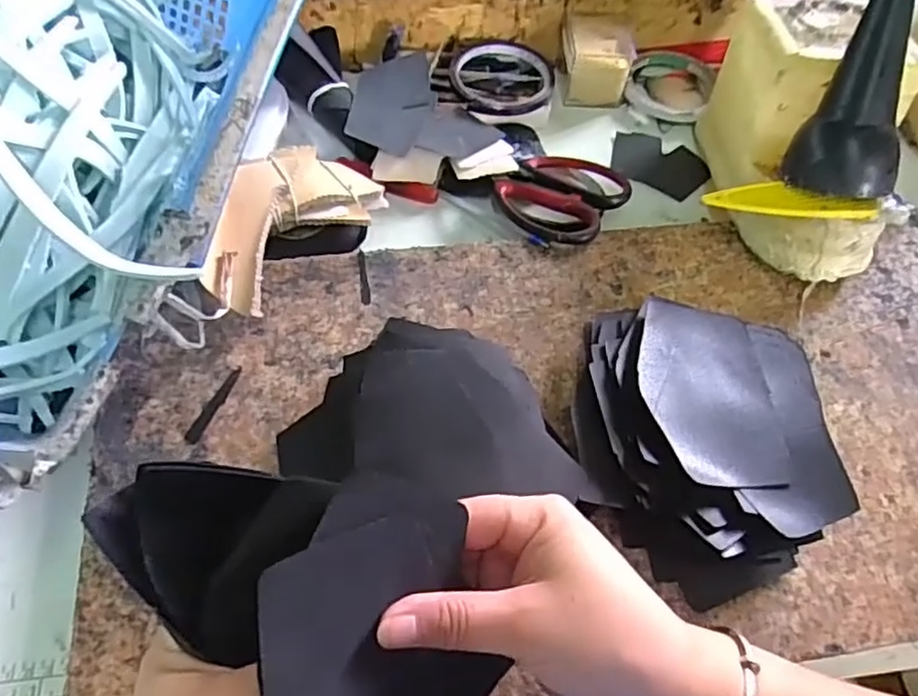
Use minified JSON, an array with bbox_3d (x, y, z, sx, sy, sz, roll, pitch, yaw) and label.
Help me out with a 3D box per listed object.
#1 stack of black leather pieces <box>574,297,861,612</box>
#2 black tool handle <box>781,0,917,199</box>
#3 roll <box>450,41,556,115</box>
[{"bbox_3d":[0.144,0.055,0.383,0.148,0.053,0.157,11,60,2],"label":"stack of black leather pieces"},{"bbox_3d":[0.267,-0.168,0.425,0.066,0.134,0.042,7,24,-1],"label":"black tool handle"},{"bbox_3d":[0.035,-0.242,0.574,0.090,0.013,0.090,2,60,-3],"label":"roll"}]

